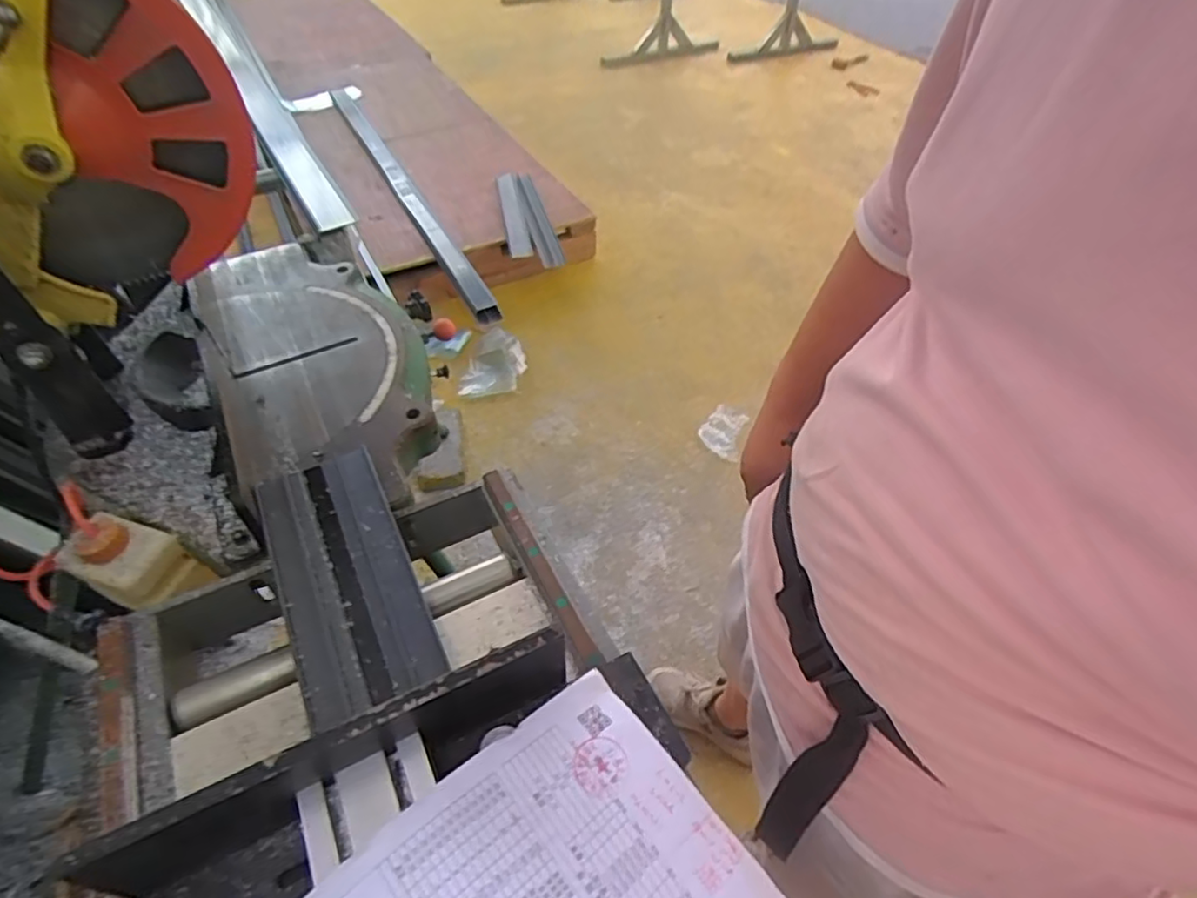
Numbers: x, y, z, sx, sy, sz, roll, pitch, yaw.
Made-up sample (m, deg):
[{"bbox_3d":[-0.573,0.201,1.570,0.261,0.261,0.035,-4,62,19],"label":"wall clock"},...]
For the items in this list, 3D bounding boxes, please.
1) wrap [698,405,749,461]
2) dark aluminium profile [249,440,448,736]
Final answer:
[{"bbox_3d":[0.346,-0.054,1.777,0.111,0.026,0.167,18,50,14],"label":"wrap"},{"bbox_3d":[-0.226,0.115,0.573,0.107,0.036,0.258,-21,52,-19],"label":"dark aluminium profile"}]

